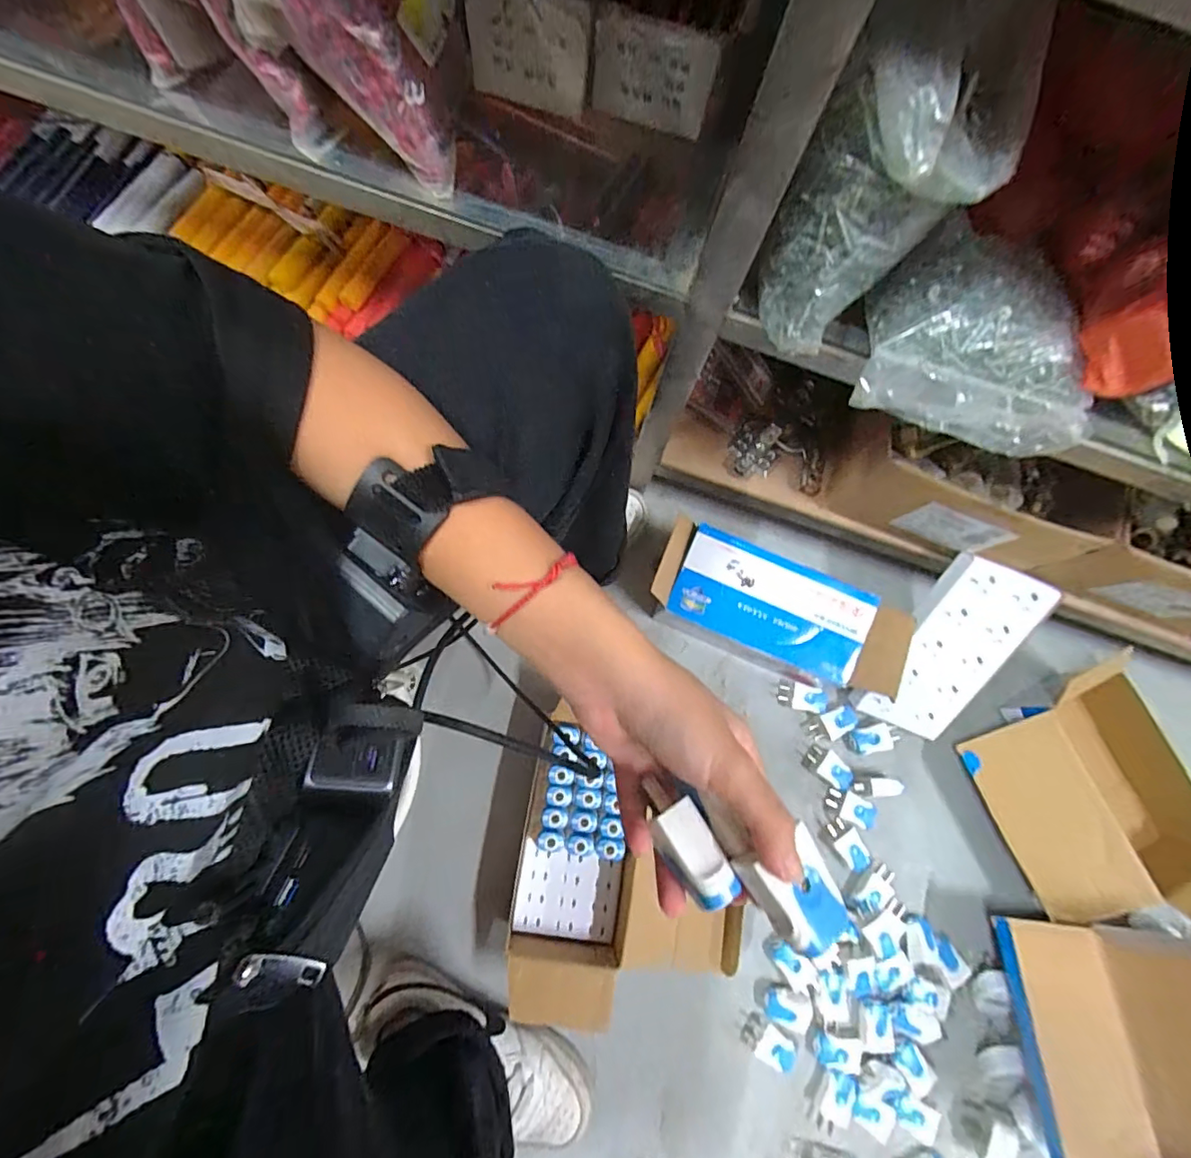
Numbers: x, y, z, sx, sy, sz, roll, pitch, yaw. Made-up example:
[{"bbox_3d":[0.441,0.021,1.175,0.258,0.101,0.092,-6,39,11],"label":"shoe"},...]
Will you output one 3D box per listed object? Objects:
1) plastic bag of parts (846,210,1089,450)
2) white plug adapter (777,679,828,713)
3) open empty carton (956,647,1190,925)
[{"bbox_3d":[0.253,-0.156,0.349,0.163,0.060,0.111,9,77,-4],"label":"plastic bag of parts"},{"bbox_3d":[0.245,0.140,0.623,0.056,0.015,0.029,17,76,-2],"label":"white plug adapter"},{"bbox_3d":[0.561,0.243,0.593,0.225,0.092,0.274,-20,80,-10],"label":"open empty carton"}]

